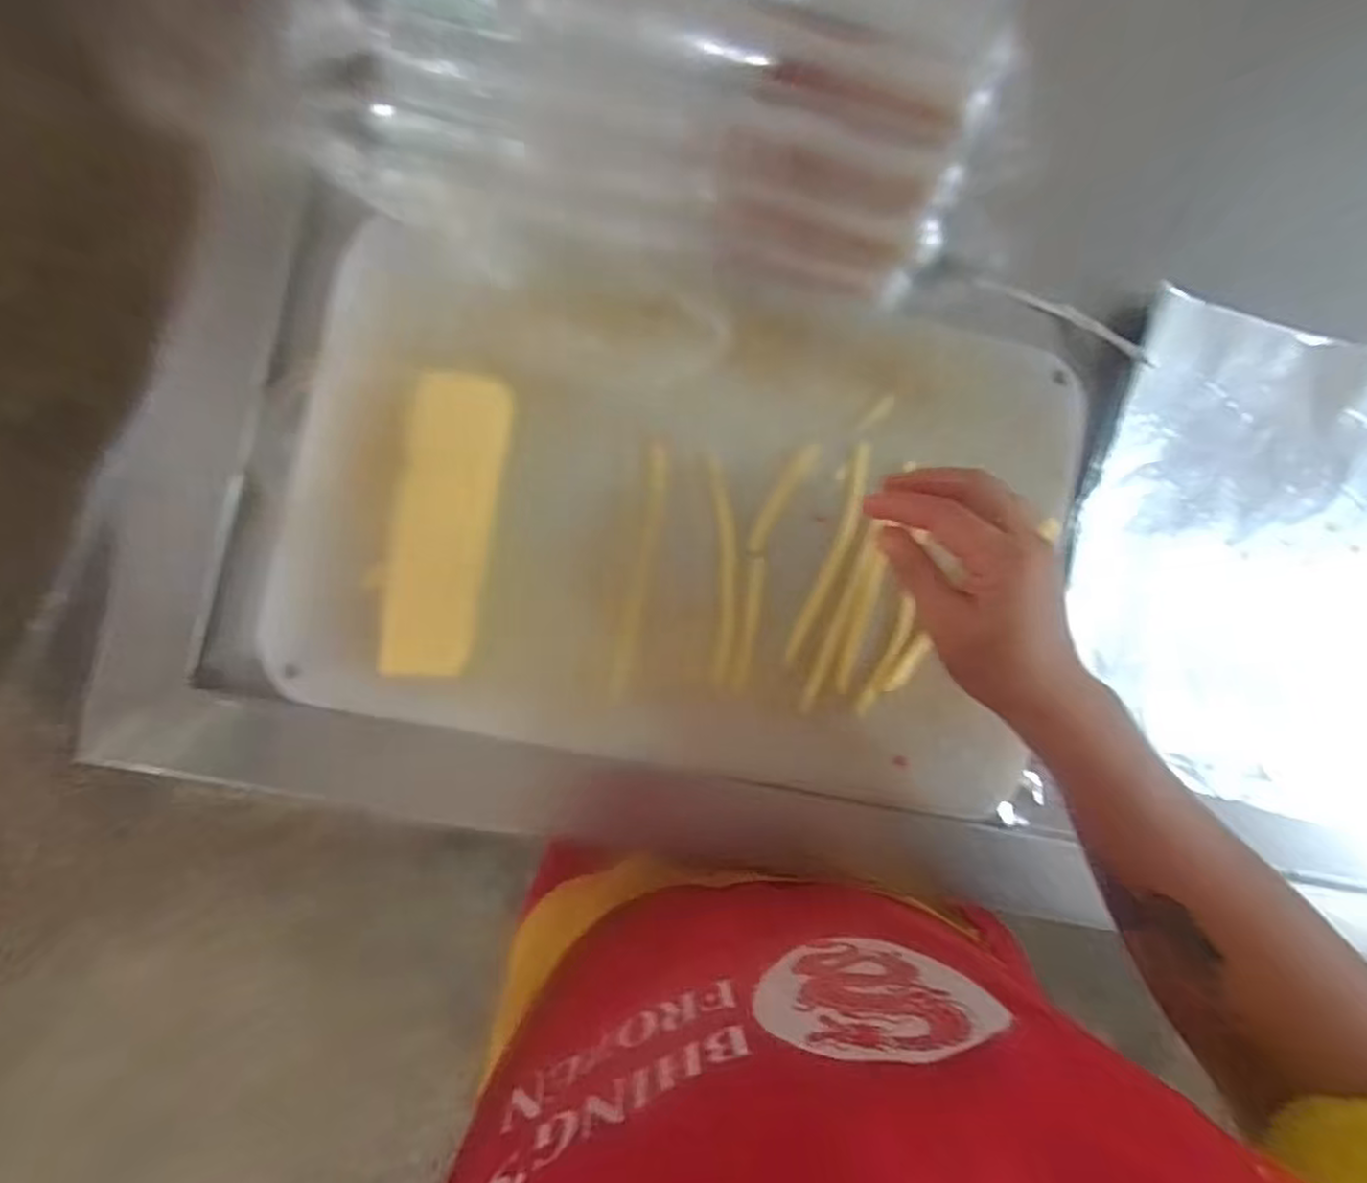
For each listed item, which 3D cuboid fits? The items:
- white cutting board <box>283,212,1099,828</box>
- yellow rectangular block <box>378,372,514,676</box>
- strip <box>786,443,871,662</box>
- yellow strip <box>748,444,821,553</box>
[{"bbox_3d":[0.009,-0.053,0.399,0.447,0.023,0.300,12,87,-5],"label":"white cutting board"},{"bbox_3d":[-0.129,-0.036,0.372,0.049,0.017,0.162,9,87,-5],"label":"yellow rectangular block"},{"bbox_3d":[0.091,-0.022,0.408,0.016,0.005,0.134,20,86,-5],"label":"strip"},{"bbox_3d":[0.059,-0.056,0.405,0.013,0.004,0.074,31,85,-4],"label":"yellow strip"}]

